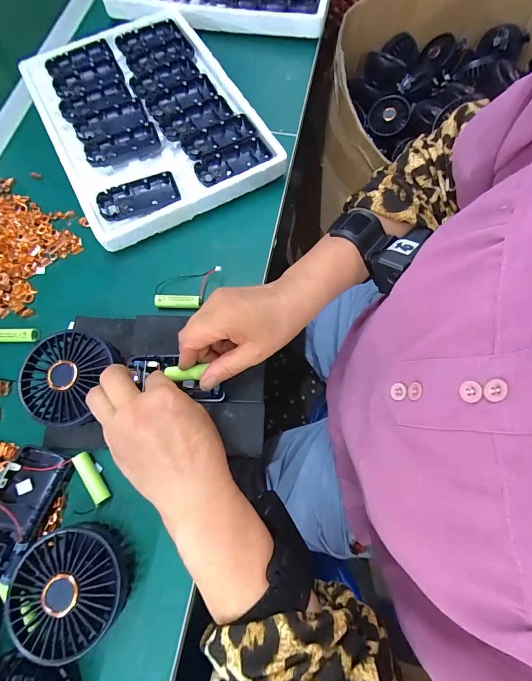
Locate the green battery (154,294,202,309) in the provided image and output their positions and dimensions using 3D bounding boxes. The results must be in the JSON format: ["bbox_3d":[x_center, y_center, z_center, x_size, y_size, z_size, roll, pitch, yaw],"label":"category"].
[{"bbox_3d":[-0.099,-0.043,0.358,0.050,0.011,0.013,2,73,0],"label":"green battery"}]

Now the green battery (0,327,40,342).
[{"bbox_3d":[-0.276,-0.007,0.348,0.050,0.013,0.017,-1,73,-1],"label":"green battery"}]

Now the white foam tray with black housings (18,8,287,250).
[{"bbox_3d":[-0.159,-0.302,0.431,0.247,0.031,0.334,-28,76,-8],"label":"white foam tray with black housings"}]

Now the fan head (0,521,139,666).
[{"bbox_3d":[-0.156,0.198,0.258,0.080,0.043,0.080,-1,71,3],"label":"fan head"}]

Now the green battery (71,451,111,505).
[{"bbox_3d":[-0.165,0.129,0.300,0.014,0.011,0.050,-35,77,-10],"label":"green battery"}]

